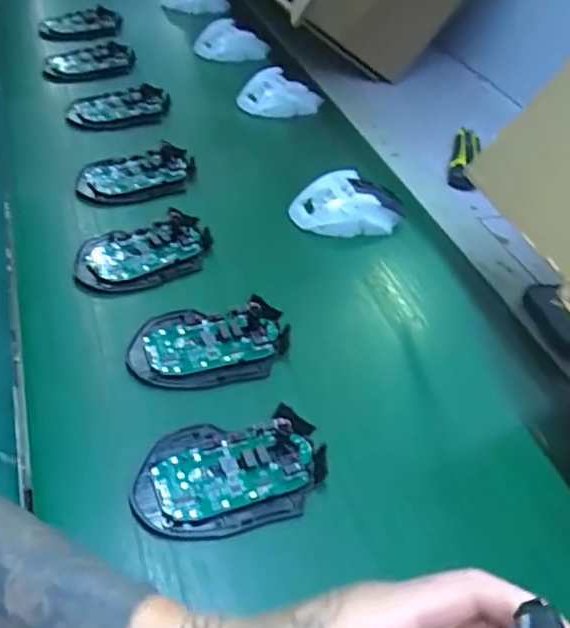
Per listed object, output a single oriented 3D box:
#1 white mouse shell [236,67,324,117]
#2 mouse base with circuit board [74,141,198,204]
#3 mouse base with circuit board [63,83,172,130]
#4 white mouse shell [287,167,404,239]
[{"bbox_3d":[-0.006,-0.280,0.775,0.105,0.040,0.061,6,45,0],"label":"white mouse shell"},{"bbox_3d":[-0.143,-0.138,0.599,0.120,0.018,0.067,-17,46,-31],"label":"mouse base with circuit board"},{"bbox_3d":[-0.190,-0.235,0.702,0.119,0.025,0.072,-15,45,-29],"label":"mouse base with circuit board"},{"bbox_3d":[0.060,-0.107,0.600,0.109,0.037,0.063,-2,43,-15],"label":"white mouse shell"}]

